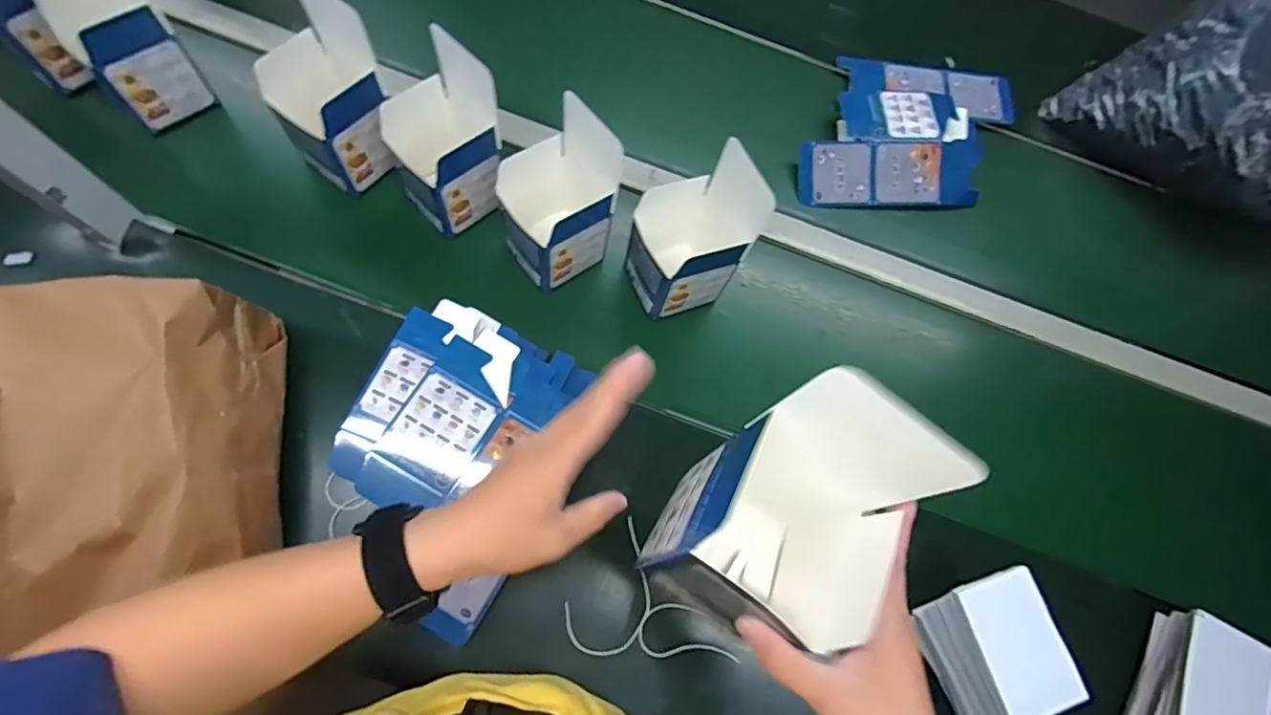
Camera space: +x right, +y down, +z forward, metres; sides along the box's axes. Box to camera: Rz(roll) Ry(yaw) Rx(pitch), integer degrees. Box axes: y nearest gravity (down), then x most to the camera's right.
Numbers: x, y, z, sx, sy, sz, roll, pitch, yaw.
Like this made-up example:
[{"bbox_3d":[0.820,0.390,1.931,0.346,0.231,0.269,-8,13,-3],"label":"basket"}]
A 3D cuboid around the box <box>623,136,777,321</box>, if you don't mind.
[{"bbox_3d":[0.052,-0.118,0.577,0.107,0.184,0.092,-24,72,-10],"label":"box"}]

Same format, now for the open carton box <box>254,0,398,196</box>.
[{"bbox_3d":[-0.310,-0.262,0.581,0.089,0.150,0.103,42,74,13],"label":"open carton box"}]

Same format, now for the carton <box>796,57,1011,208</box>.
[{"bbox_3d":[0.359,-0.305,0.746,0.306,0.048,0.224,-1,69,-2],"label":"carton"}]

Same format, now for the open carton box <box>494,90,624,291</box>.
[{"bbox_3d":[-0.080,-0.155,0.582,0.111,0.130,0.097,-32,73,-13],"label":"open carton box"}]

